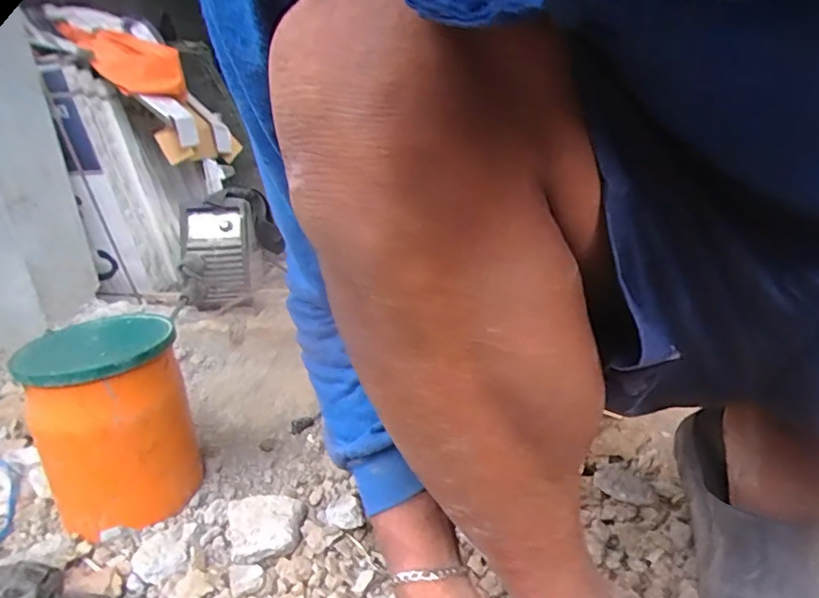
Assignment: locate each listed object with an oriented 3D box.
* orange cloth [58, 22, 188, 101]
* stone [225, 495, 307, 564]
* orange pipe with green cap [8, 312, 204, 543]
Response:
[{"bbox_3d":[-0.695,-0.582,1.338,0.252,0.183,0.299,-16,21,-23],"label":"orange cloth"},{"bbox_3d":[-0.159,0.247,0.598,0.086,0.035,0.082,-11,20,-12],"label":"stone"},{"bbox_3d":[-0.351,0.149,0.656,0.155,0.209,0.146,-17,22,-25],"label":"orange pipe with green cap"}]

